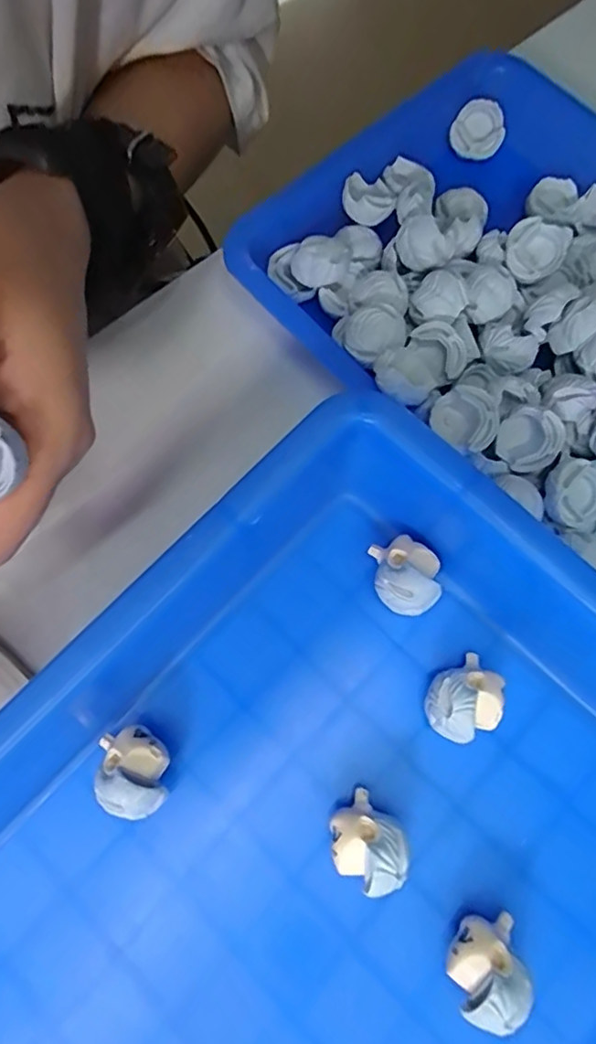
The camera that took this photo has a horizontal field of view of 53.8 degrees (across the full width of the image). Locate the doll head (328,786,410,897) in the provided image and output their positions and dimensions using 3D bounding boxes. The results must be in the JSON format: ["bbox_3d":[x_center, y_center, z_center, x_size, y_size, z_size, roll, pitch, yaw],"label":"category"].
[{"bbox_3d":[0.022,0.105,0.193,0.025,0.024,0.023,36,76,10],"label":"doll head"}]

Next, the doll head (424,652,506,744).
[{"bbox_3d":[0.057,0.062,0.205,0.027,0.023,0.023,-31,75,-9],"label":"doll head"}]

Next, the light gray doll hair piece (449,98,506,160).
[{"bbox_3d":[0.083,-0.180,0.271,0.023,0.007,0.022,4,106,13],"label":"light gray doll hair piece"}]

